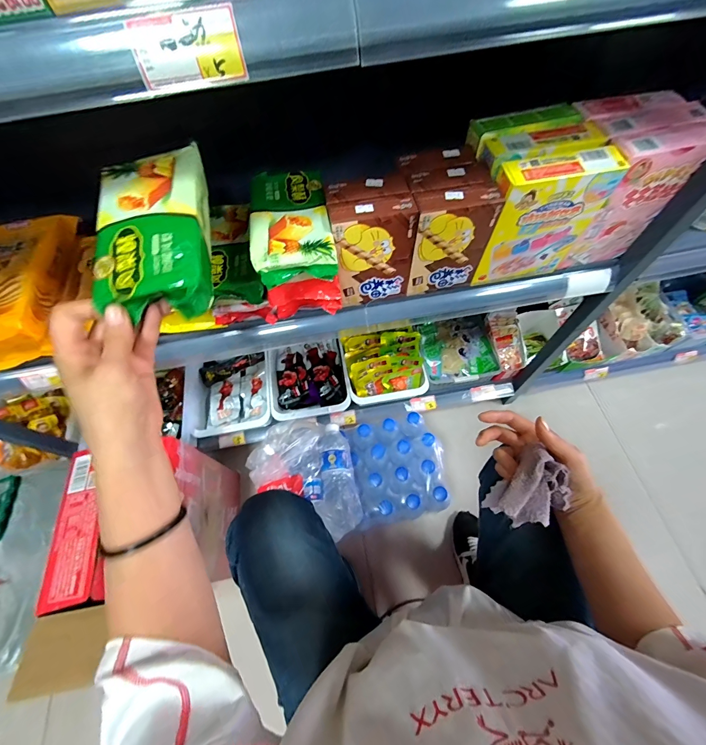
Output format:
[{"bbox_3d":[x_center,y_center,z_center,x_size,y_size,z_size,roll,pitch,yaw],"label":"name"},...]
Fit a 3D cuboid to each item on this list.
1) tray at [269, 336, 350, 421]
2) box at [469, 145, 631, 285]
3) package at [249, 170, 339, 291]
[{"bbox_3d":[-0.126,0.010,0.925,0.205,0.075,0.259,-11,64,-2],"label":"tray"},{"bbox_3d":[0.250,-0.207,0.458,0.146,0.167,0.052,-14,64,-4],"label":"box"},{"bbox_3d":[-0.079,-0.191,0.423,0.097,0.025,0.176,-10,64,-2],"label":"package"}]

